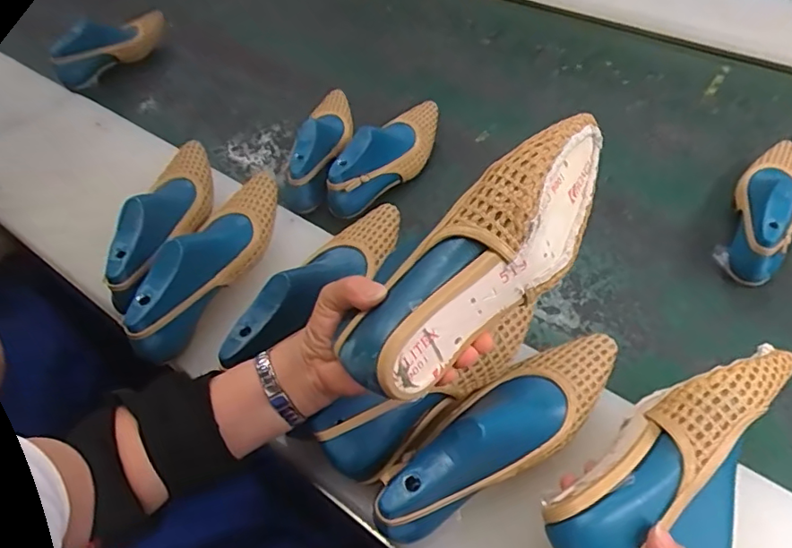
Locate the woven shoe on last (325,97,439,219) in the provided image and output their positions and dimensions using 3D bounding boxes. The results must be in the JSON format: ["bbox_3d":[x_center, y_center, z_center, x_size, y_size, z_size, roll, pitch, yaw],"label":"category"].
[{"bbox_3d":[-0.008,-0.178,0.770,0.073,0.093,0.248,25,53,20],"label":"woven shoe on last"}]

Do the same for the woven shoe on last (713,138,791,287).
[{"bbox_3d":[0.492,-0.097,0.689,0.085,0.090,0.241,31,55,24],"label":"woven shoe on last"}]

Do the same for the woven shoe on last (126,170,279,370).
[{"bbox_3d":[-0.197,-0.024,0.560,0.074,0.074,0.249,11,49,9],"label":"woven shoe on last"}]

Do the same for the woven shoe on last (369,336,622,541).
[{"bbox_3d":[0.090,0.115,0.437,0.256,0.070,0.079,-23,53,-19],"label":"woven shoe on last"}]

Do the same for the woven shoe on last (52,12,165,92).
[{"bbox_3d":[-0.481,-0.396,0.889,0.080,0.069,0.189,23,52,18],"label":"woven shoe on last"}]

